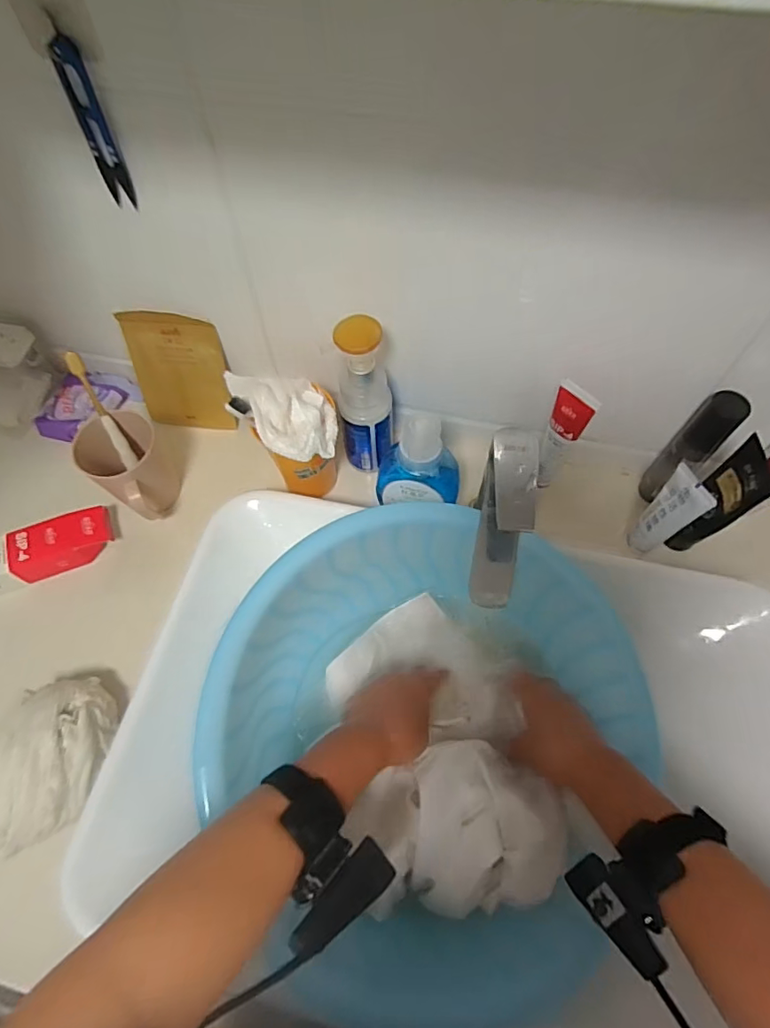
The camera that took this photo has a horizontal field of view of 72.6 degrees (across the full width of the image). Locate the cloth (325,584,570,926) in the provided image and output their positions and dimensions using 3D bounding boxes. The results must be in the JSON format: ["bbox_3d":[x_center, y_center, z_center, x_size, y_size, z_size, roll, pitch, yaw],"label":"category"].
[{"bbox_3d":[0.047,0.197,0.475,0.173,0.079,0.260,-13,63,-6],"label":"cloth"}]

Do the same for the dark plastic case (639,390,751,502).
[{"bbox_3d":[0.314,-0.065,0.543,0.032,0.153,0.035,-32,67,-14],"label":"dark plastic case"}]

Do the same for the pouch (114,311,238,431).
[{"bbox_3d":[-0.242,-0.165,0.628,0.112,0.153,0.013,6,48,3],"label":"pouch"}]

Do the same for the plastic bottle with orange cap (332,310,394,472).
[{"bbox_3d":[-0.020,-0.116,0.547,0.056,0.193,0.047,-4,63,-1],"label":"plastic bottle with orange cap"}]

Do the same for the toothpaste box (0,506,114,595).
[{"bbox_3d":[-0.410,0.055,0.574,0.217,0.043,0.053,-20,64,-9],"label":"toothpaste box"}]

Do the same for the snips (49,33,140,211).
[{"bbox_3d":[-0.226,-0.298,0.410,0.022,0.122,0.009,5,68,-3],"label":"snips"}]

